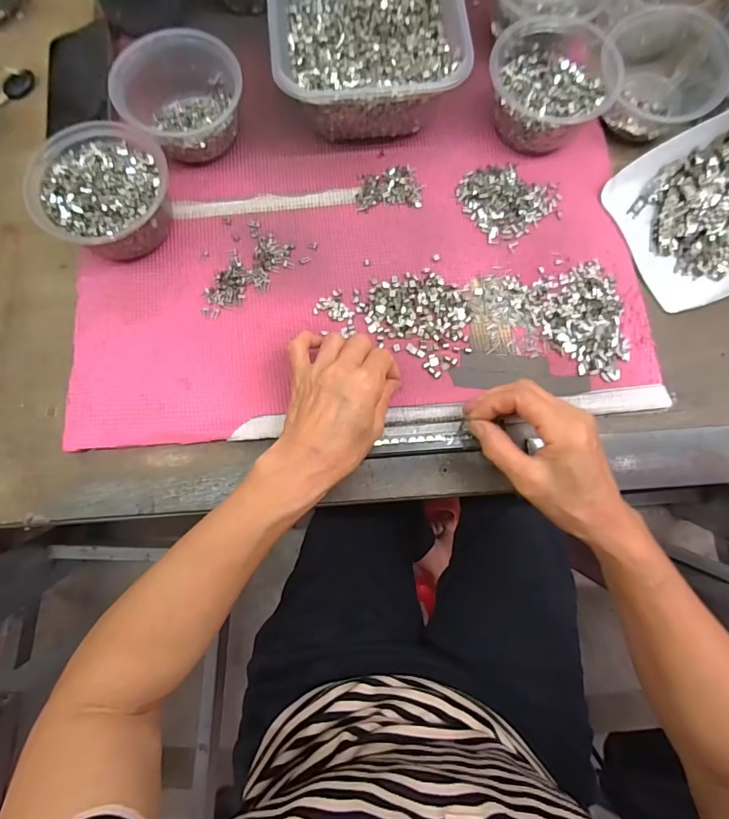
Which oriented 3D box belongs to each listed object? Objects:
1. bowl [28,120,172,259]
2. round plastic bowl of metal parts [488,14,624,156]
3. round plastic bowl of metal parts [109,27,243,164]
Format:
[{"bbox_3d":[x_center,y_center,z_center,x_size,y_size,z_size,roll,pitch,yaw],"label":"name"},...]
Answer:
[{"bbox_3d":[-0.226,-0.191,0.395,0.110,0.057,0.103,0,77,0],"label":"bowl"},{"bbox_3d":[0.174,-0.307,0.418,0.112,0.053,0.108,0,77,0],"label":"round plastic bowl of metal parts"},{"bbox_3d":[-0.169,-0.290,0.414,0.113,0.069,0.097,-21,78,-4],"label":"round plastic bowl of metal parts"}]

